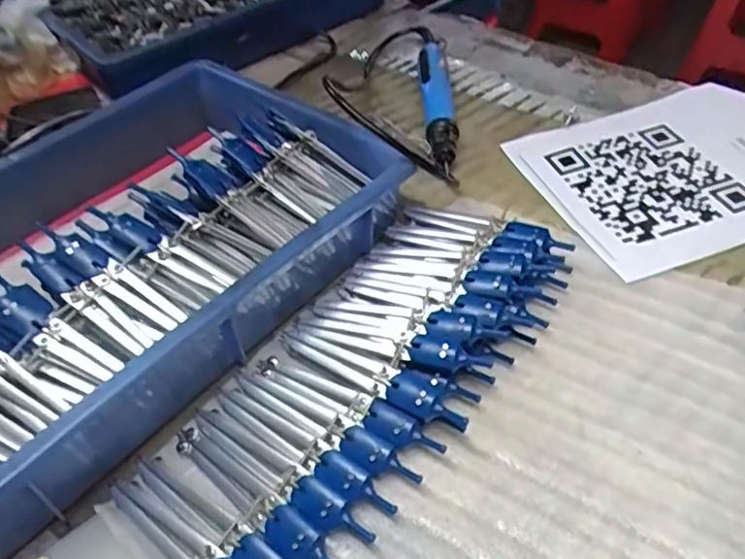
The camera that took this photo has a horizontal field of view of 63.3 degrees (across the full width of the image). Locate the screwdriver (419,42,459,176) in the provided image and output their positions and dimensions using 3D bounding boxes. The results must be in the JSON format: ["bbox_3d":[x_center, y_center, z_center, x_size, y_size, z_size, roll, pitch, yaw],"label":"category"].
[{"bbox_3d":[0.071,-0.194,0.659,0.033,0.047,0.207,-3,45,2],"label":"screwdriver"}]

